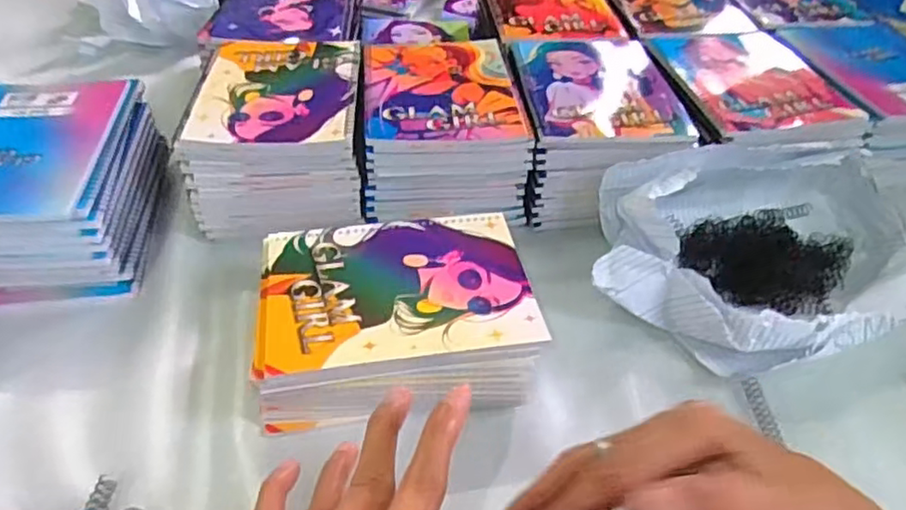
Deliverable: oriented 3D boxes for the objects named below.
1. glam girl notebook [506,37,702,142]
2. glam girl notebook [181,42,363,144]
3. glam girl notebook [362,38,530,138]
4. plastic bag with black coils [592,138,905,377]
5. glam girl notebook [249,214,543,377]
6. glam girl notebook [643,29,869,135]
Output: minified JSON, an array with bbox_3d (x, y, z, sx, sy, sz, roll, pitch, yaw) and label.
[{"bbox_3d":[0.144,-0.176,0.670,0.155,0.010,0.204,0,42,-5],"label":"glam girl notebook"},{"bbox_3d":[-0.169,-0.163,0.637,0.147,0.013,0.185,0,42,-6],"label":"glam girl notebook"},{"bbox_3d":[-0.013,-0.170,0.654,0.150,0.008,0.193,-1,42,-7],"label":"glam girl notebook"},{"bbox_3d":[0.280,-0.009,0.573,0.299,0.111,0.198,-8,43,-14],"label":"plastic bag with black coils"},{"bbox_3d":[-0.043,0.022,0.499,0.200,0.006,0.144,-6,41,-9],"label":"glam girl notebook"},{"bbox_3d":[0.313,-0.194,0.695,0.162,0.013,0.205,-2,42,-8],"label":"glam girl notebook"}]

